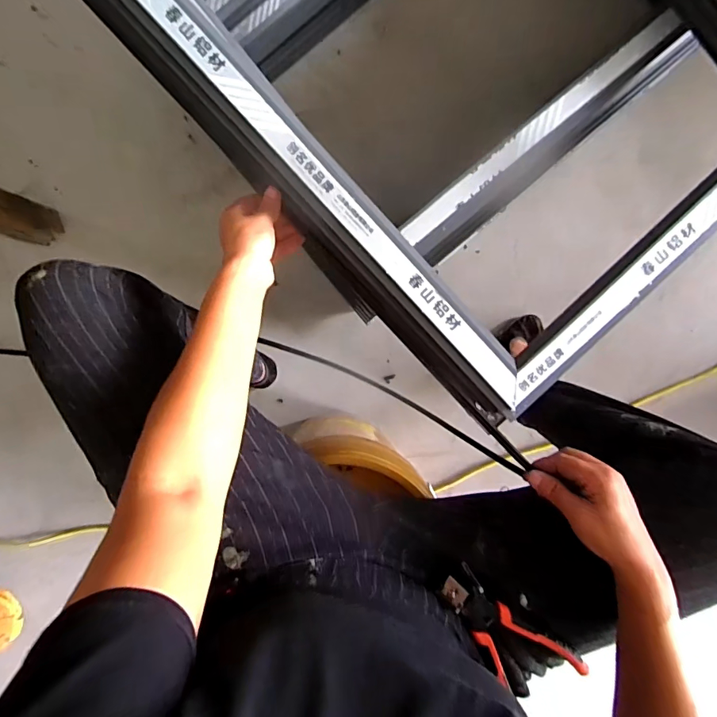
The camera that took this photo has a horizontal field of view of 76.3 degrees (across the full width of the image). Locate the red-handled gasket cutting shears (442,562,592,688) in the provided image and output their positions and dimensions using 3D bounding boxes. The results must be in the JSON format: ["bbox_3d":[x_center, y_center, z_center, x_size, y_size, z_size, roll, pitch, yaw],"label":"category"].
[{"bbox_3d":[0.146,0.284,0.464,0.157,0.032,0.073,39,93,-5],"label":"red-handled gasket cutting shears"}]

